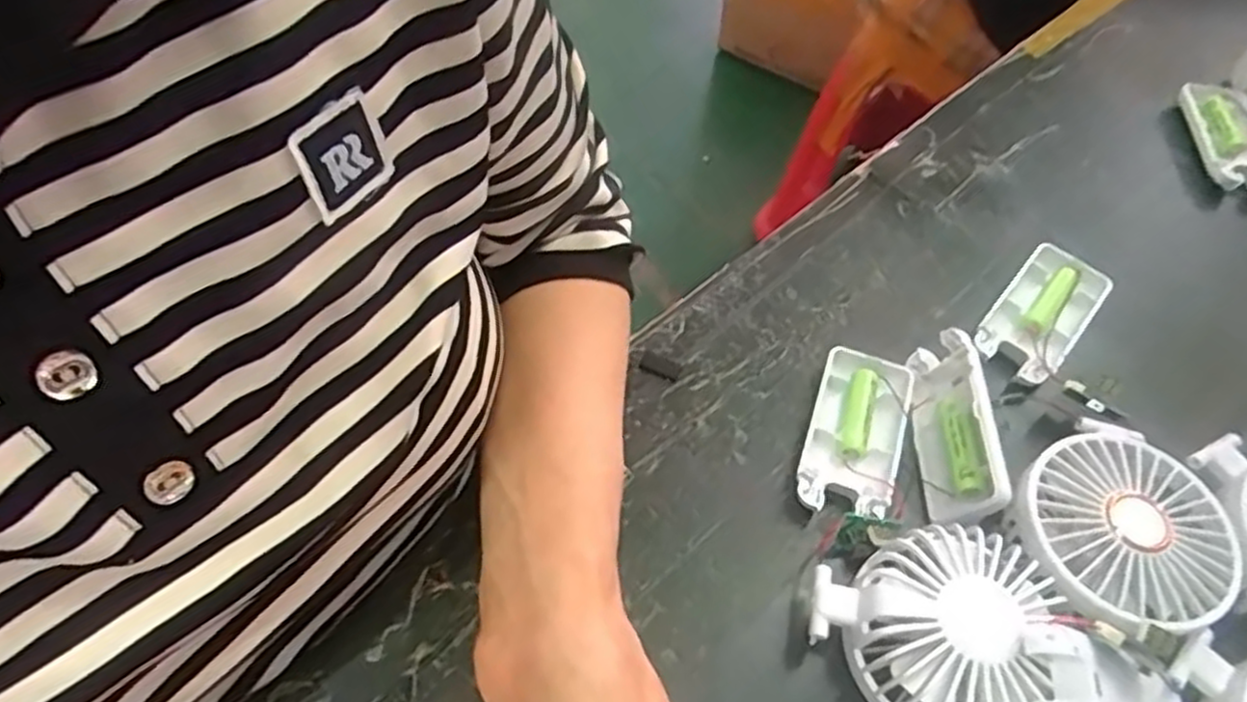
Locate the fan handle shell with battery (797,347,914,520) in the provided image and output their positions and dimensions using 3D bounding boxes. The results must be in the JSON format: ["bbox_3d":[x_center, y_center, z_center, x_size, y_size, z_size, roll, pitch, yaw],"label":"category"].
[{"bbox_3d":[0.115,0.042,0.384,0.044,0.017,0.089,18,58,9],"label":"fan handle shell with battery"}]

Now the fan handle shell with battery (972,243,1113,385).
[{"bbox_3d":[0.233,-0.020,0.428,0.045,0.018,0.088,36,62,19],"label":"fan handle shell with battery"}]

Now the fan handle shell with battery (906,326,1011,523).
[{"bbox_3d":[0.160,0.035,0.370,0.018,0.043,0.090,19,54,-23],"label":"fan handle shell with battery"}]

